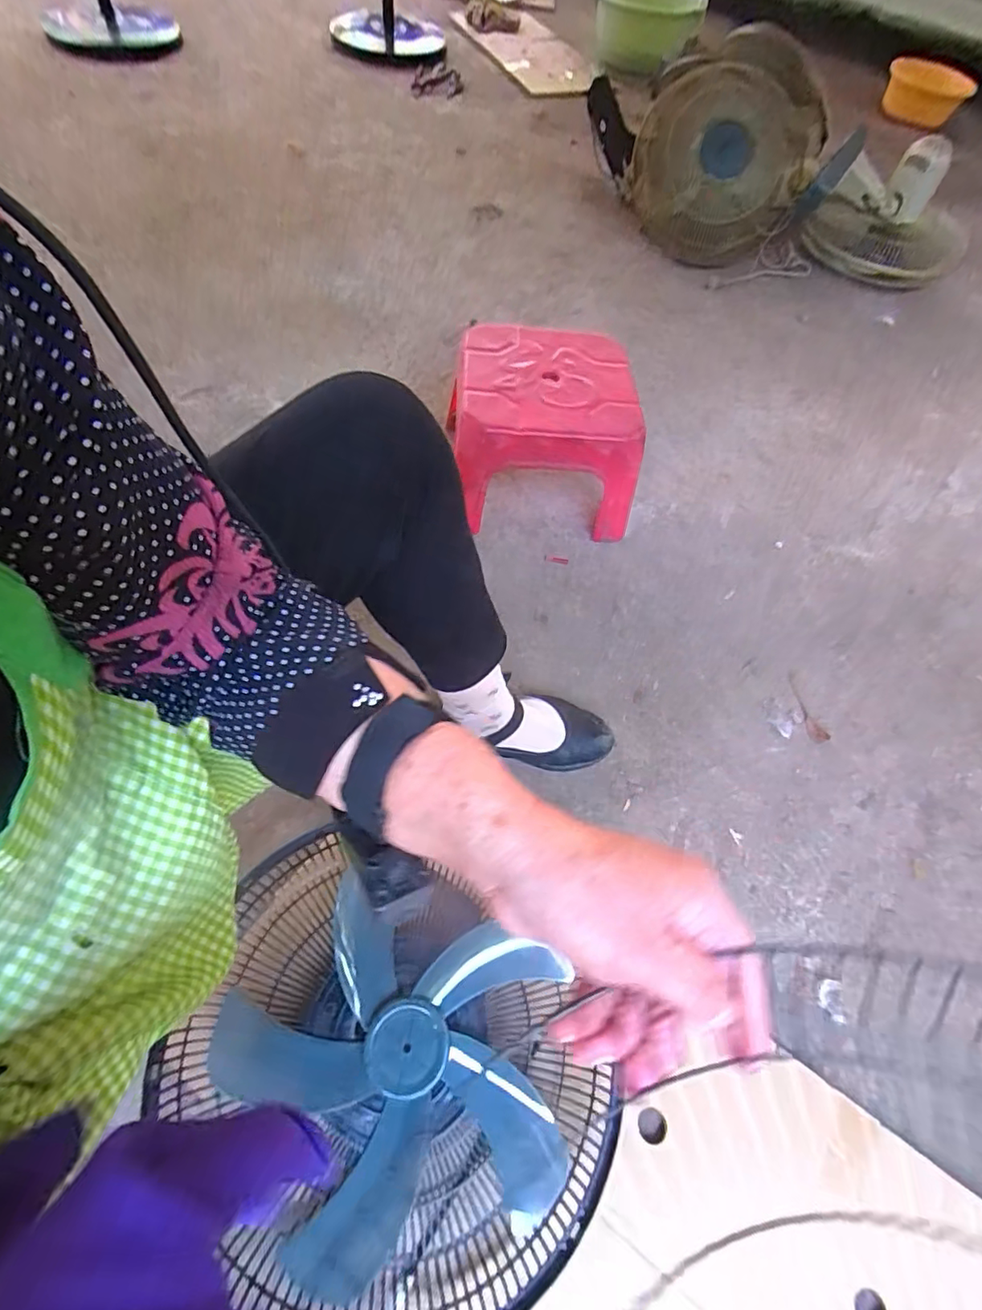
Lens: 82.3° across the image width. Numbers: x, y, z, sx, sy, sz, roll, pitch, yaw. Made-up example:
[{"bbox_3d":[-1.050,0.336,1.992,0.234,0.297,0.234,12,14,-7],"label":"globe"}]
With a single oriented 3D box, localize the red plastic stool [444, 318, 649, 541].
[{"bbox_3d":[0.082,-0.368,0.937,0.275,0.191,0.288,1,60,-3],"label":"red plastic stool"}]

